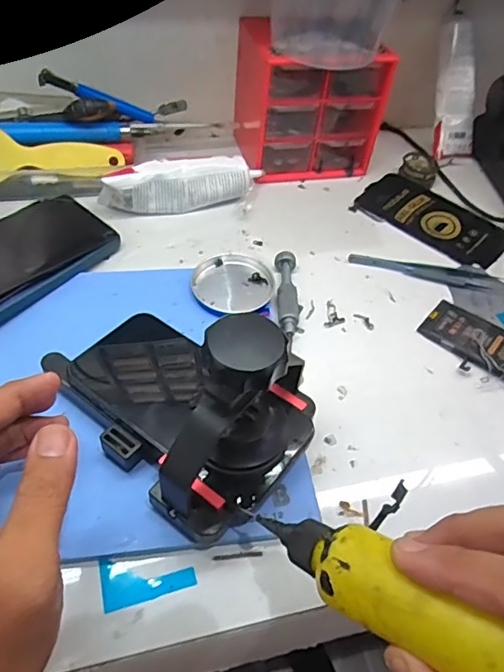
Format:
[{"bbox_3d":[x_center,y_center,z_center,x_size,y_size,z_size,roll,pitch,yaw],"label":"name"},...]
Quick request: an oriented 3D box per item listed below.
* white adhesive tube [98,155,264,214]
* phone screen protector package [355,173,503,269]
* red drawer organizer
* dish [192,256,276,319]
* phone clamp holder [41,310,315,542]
[{"bbox_3d":[-0.061,-0.141,0.473,0.146,0.045,0.035,-10,52,-15],"label":"white adhesive tube"},{"bbox_3d":[0.178,-0.116,0.506,0.143,0.008,0.081,36,55,22],"label":"phone screen protector package"},{"bbox_3d":[0.057,-0.233,0.515,0.129,0.115,0.098,-4,51,-10],"label":"red drawer organizer"},{"bbox_3d":[-0.014,-0.042,0.407,0.063,0.005,0.061,3,55,-4],"label":"dish"},{"bbox_3d":[-0.037,0.017,0.292,0.146,0.116,0.109,38,56,23],"label":"phone clamp holder"}]

